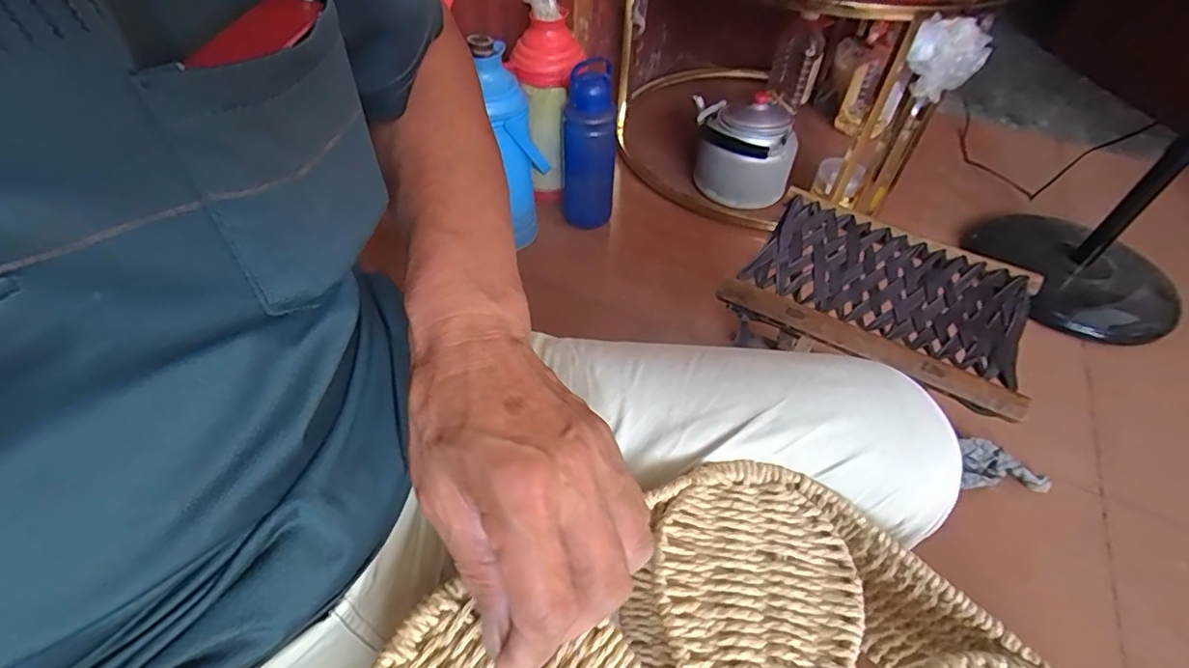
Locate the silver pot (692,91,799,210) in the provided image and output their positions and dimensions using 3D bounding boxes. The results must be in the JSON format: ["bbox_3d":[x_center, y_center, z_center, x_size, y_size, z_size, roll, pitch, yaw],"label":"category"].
[{"bbox_3d":[0.328,-0.416,1.257,0.234,0.197,0.219,13,48,8],"label":"silver pot"}]

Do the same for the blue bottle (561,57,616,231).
[{"bbox_3d":[-0.011,-0.361,1.117,0.106,0.323,0.103,1,48,-2],"label":"blue bottle"}]

